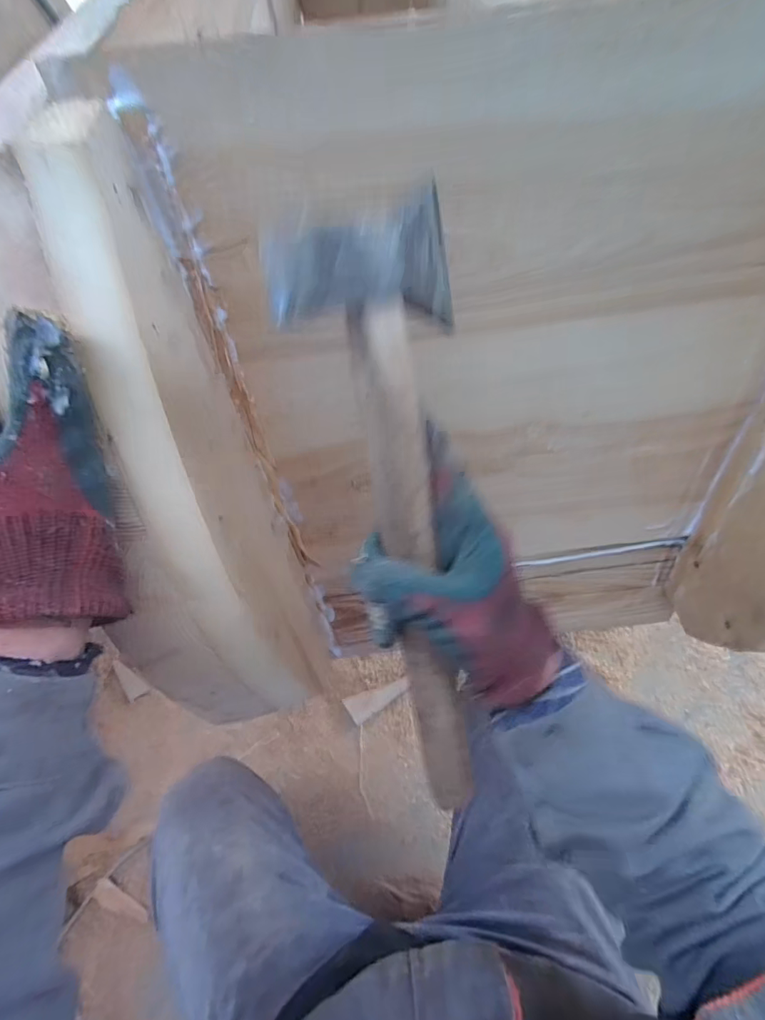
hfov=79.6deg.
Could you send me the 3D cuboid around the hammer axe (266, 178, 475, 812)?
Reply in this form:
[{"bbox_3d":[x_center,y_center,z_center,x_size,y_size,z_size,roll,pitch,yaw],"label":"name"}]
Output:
[{"bbox_3d":[0.020,0.036,0.285,0.091,0.396,0.058,-10,23,-3],"label":"hammer axe"}]

